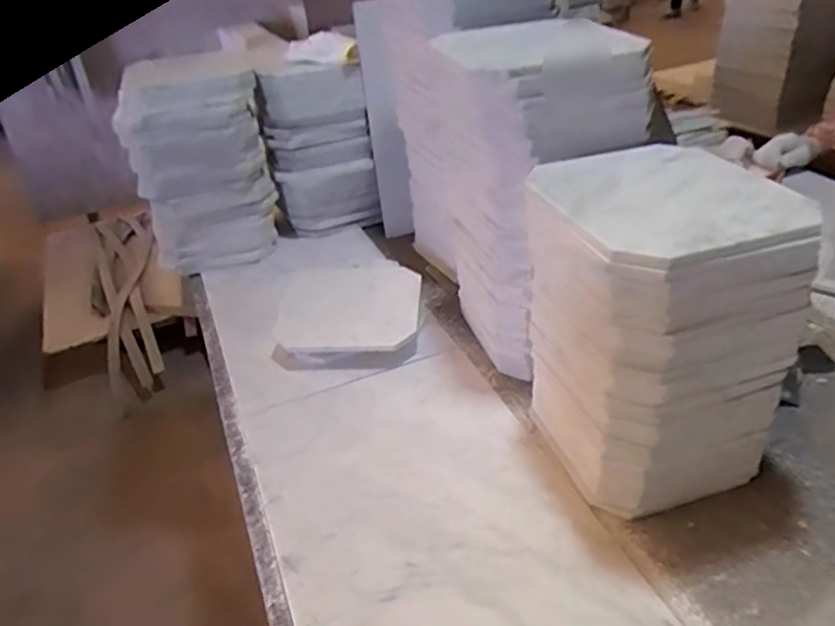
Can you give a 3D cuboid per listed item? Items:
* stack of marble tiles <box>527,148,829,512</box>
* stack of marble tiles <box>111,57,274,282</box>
[{"bbox_3d":[0.223,0.020,0.606,0.191,0.297,0.205,-14,37,-13],"label":"stack of marble tiles"},{"bbox_3d":[-0.370,-0.248,1.040,0.214,0.323,0.185,-21,37,-20],"label":"stack of marble tiles"}]

